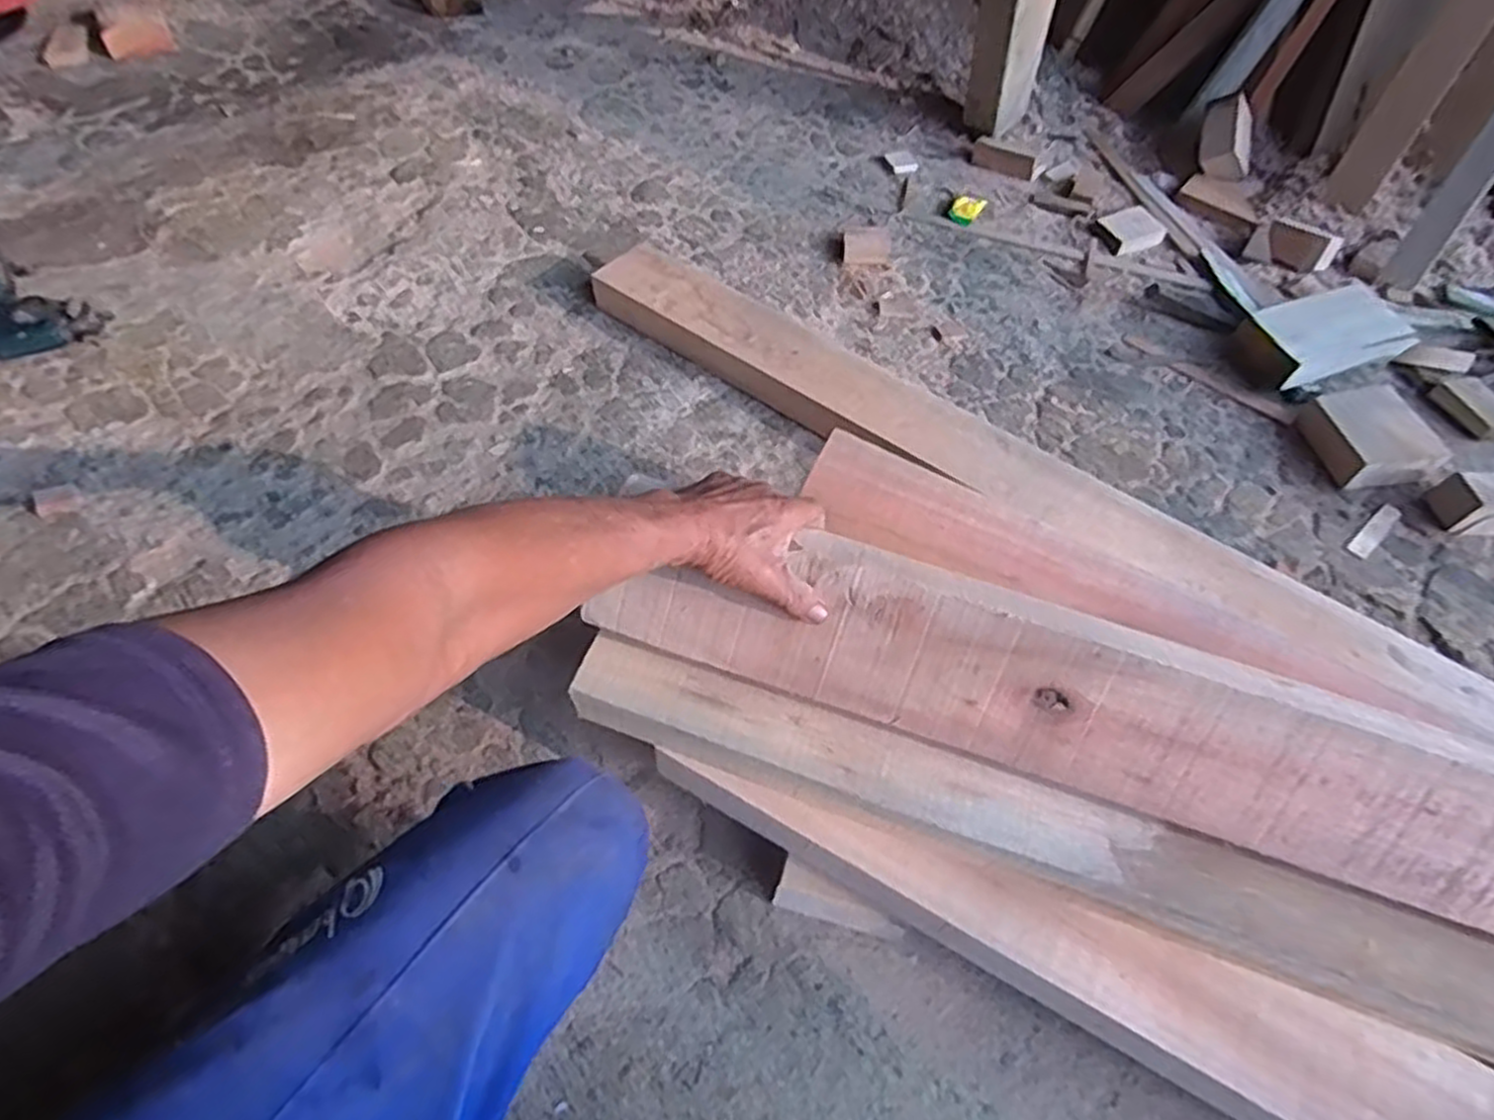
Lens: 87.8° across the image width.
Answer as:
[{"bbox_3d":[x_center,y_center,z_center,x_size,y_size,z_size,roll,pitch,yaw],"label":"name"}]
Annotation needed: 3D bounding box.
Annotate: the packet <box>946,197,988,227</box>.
[{"bbox_3d":[0.407,-0.653,1.446,0.054,0.009,0.084,26,57,15],"label":"packet"}]

